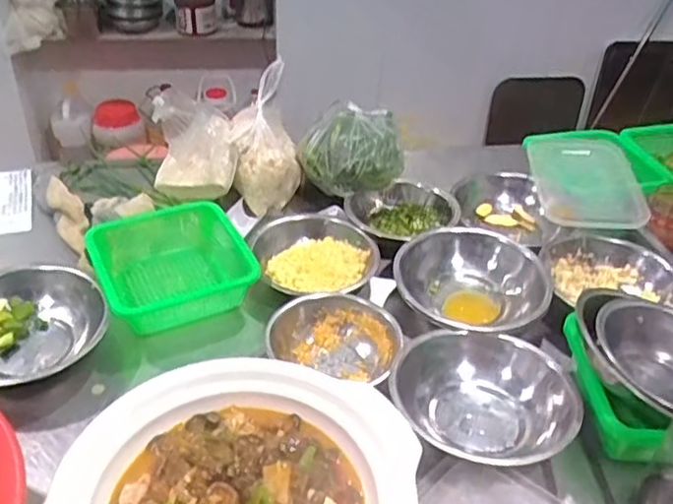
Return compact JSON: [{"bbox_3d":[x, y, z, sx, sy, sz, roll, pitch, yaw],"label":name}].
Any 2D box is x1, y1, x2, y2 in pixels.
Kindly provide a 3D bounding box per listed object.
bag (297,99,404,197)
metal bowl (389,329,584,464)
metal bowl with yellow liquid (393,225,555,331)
[{"bbox_3d":[0.023,-0.142,0.961,0.150,0.109,0.115,-1,38,-4],"label":"bag"},{"bbox_3d":[0.147,0.144,0.669,0.174,0.056,0.170,1,38,-1],"label":"metal bowl"},{"bbox_3d":[0.163,0.036,0.819,0.176,0.065,0.180,1,38,-1],"label":"metal bowl with yellow liquid"}]

